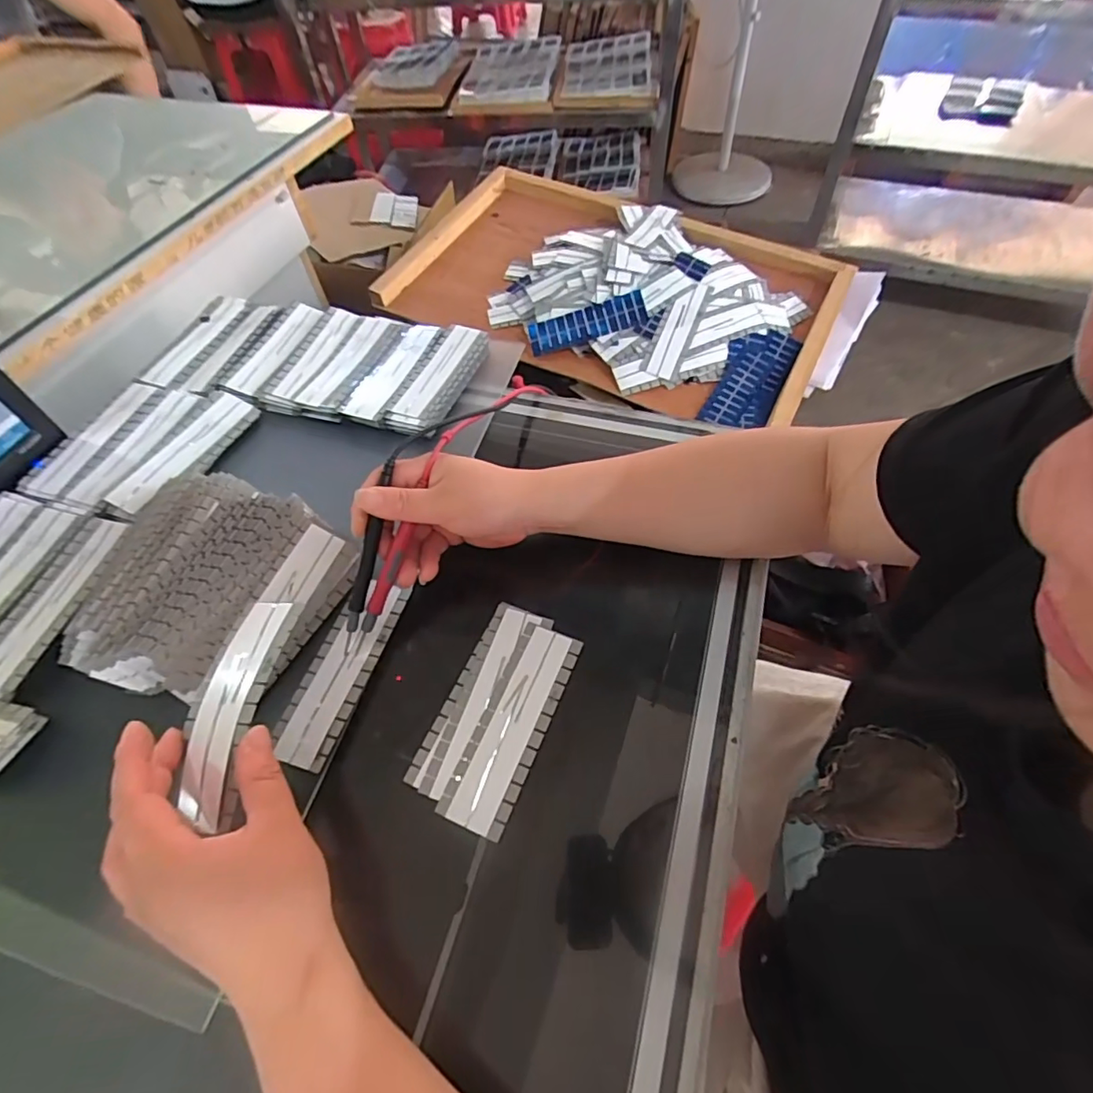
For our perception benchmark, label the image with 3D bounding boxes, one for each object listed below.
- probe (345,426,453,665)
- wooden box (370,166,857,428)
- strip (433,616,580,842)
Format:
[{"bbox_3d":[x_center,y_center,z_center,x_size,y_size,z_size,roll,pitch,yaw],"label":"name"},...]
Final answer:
[{"bbox_3d":[-0.095,-0.002,0.360,0.010,0.011,0.157,20,88,17],"label":"probe"},{"bbox_3d":[0.076,-0.310,0.651,0.486,0.064,0.303,22,60,18],"label":"wooden box"},{"bbox_3d":[-0.019,0.105,0.337,0.038,0.004,0.124,19,59,16],"label":"strip"}]

